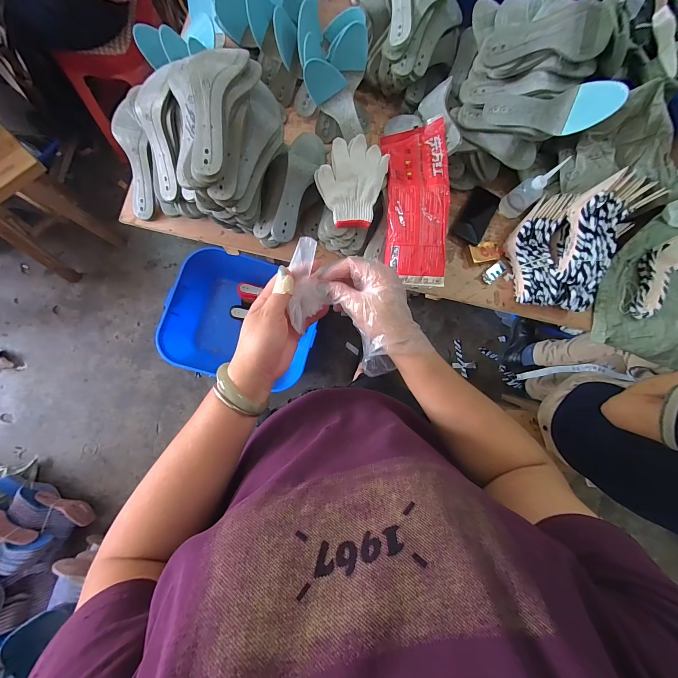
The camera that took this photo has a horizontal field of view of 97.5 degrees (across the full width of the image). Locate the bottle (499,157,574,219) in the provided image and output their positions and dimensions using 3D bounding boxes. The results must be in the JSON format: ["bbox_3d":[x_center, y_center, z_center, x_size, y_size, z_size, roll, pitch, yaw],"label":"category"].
[{"bbox_3d":[0.474,-0.369,0.740,0.052,0.147,0.065,-38,87,-9],"label":"bottle"}]

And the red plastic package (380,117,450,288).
[{"bbox_3d":[0.174,-0.308,0.678,0.133,0.065,0.363,-2,82,-6],"label":"red plastic package"}]

